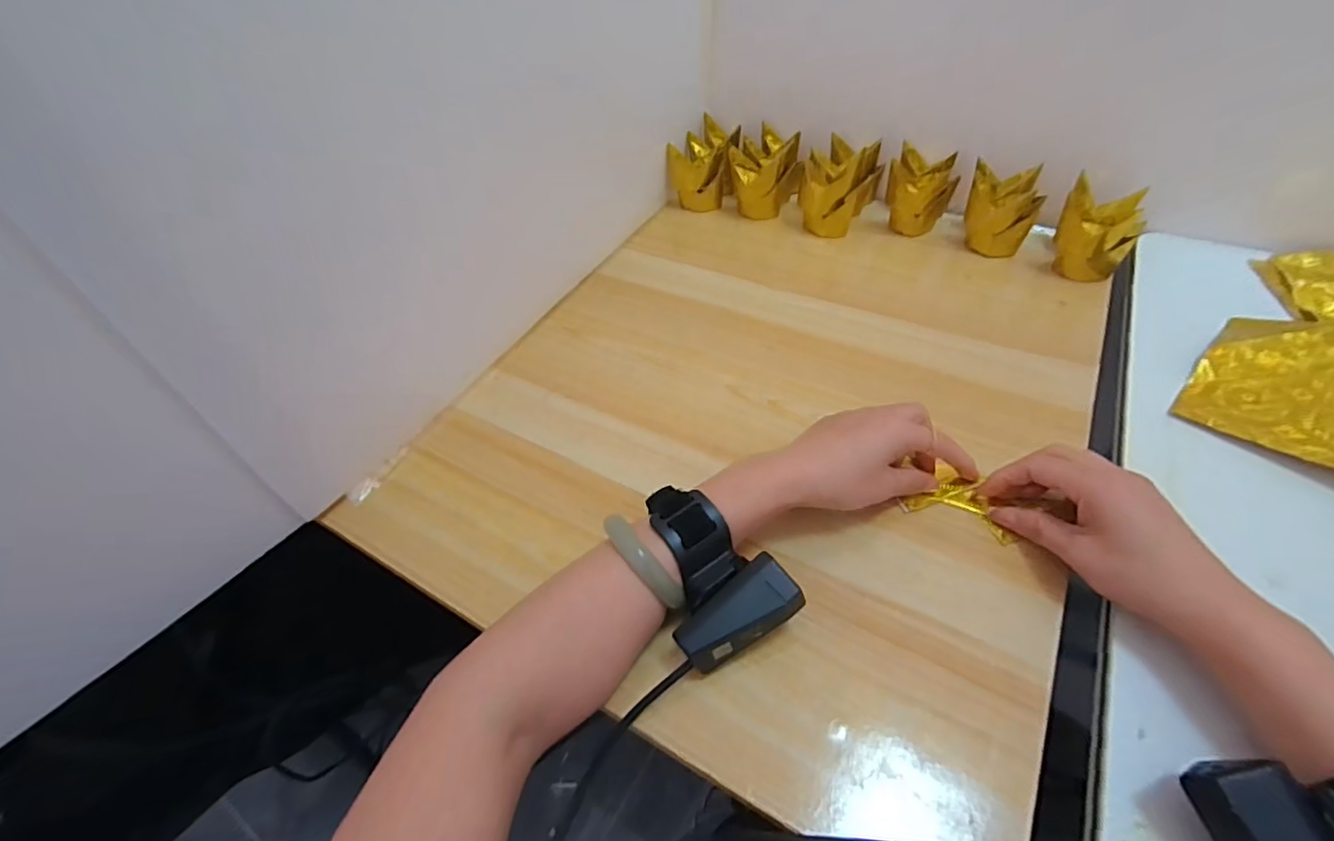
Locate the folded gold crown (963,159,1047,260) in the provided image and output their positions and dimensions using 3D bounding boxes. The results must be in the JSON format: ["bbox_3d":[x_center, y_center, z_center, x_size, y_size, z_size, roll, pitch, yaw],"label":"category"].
[{"bbox_3d":[0.327,-0.205,0.553,0.065,0.060,0.061,16,53,20],"label":"folded gold crown"}]

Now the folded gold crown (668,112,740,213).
[{"bbox_3d":[0.048,-0.304,0.668,0.071,0.061,0.109,9,51,14],"label":"folded gold crown"}]

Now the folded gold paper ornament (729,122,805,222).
[{"bbox_3d":[0.112,-0.280,0.647,0.077,0.074,0.101,-4,49,3],"label":"folded gold paper ornament"}]

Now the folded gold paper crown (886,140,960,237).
[{"bbox_3d":[0.265,-0.242,0.590,0.062,0.060,0.074,16,53,19],"label":"folded gold paper crown"}]

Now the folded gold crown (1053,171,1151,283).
[{"bbox_3d":[0.396,-0.177,0.524,0.063,0.058,0.073,20,55,22],"label":"folded gold crown"}]

